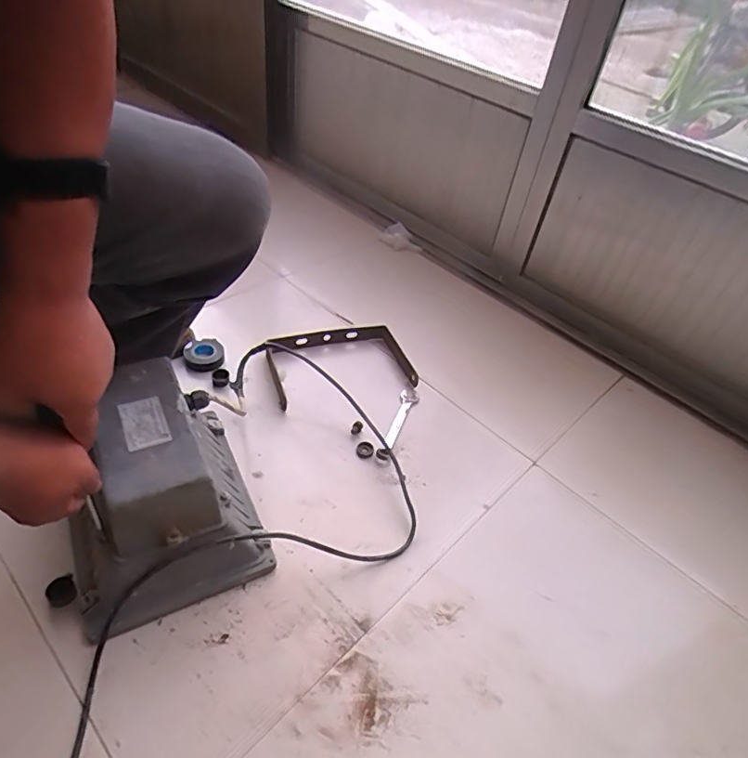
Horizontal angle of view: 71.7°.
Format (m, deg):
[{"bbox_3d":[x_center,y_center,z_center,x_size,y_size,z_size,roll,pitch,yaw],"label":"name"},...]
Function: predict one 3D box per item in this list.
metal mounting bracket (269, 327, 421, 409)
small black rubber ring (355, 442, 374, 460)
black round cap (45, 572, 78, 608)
[{"bbox_3d":[-0.056,-0.028,0.851,0.229,0.035,0.163,-8,46,-14],"label":"metal mounting bracket"},{"bbox_3d":[-0.013,0.103,0.742,0.025,0.014,0.024,3,44,-3],"label":"small black rubber ring"},{"bbox_3d":[-0.327,0.222,0.542,0.028,0.016,0.030,3,44,-3],"label":"black round cap"}]

